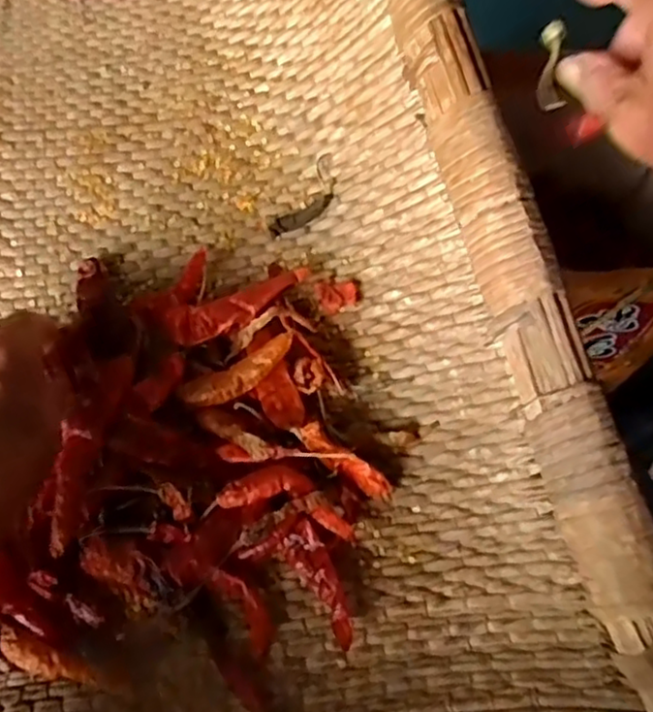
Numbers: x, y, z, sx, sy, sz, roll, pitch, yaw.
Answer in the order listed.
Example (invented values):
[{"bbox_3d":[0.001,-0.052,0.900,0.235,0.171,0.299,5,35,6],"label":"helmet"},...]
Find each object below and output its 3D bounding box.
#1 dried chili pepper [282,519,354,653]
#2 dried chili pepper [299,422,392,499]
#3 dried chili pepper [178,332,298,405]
[{"bbox_3d":[-0.001,0.112,0.339,0.018,0.011,0.060,-30,71,-13],"label":"dried chili pepper"},{"bbox_3d":[0.009,0.055,0.359,0.057,0.016,0.011,38,66,-8],"label":"dried chili pepper"},{"bbox_3d":[-0.047,0.010,0.378,0.068,0.010,0.020,-29,66,2],"label":"dried chili pepper"}]

